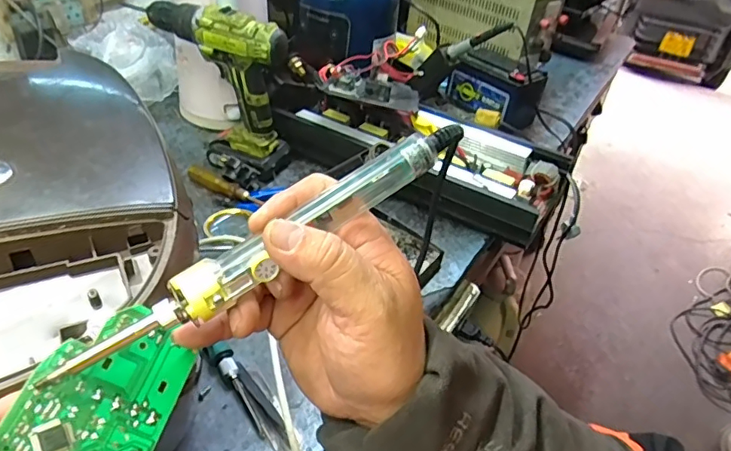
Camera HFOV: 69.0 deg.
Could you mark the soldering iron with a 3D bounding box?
[{"bbox_3d":[-0.042,0.010,0.259,0.218,0.023,0.021,-32,50,-15],"label":"soldering iron"}]

